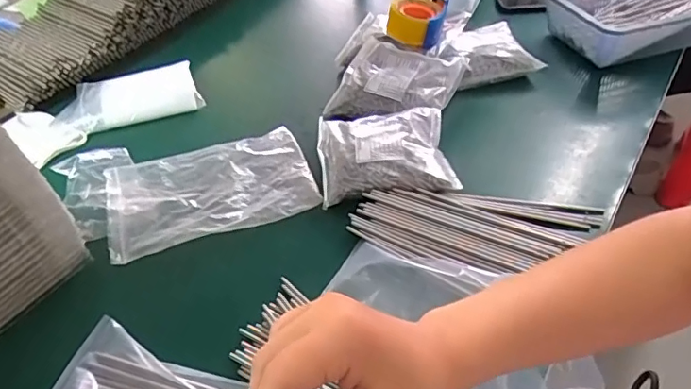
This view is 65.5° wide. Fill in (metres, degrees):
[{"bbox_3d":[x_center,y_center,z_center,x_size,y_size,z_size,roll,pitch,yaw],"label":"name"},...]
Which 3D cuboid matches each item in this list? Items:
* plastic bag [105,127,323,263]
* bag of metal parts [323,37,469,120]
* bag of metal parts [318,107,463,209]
[{"bbox_3d":[-0.199,-0.010,0.798,0.290,0.024,0.185,-17,45,-14],"label":"plastic bag"},{"bbox_3d":[0.090,-0.194,0.937,0.195,0.062,0.174,15,46,19],"label":"bag of metal parts"},{"bbox_3d":[0.059,-0.073,0.816,0.197,0.035,0.181,-5,43,-1],"label":"bag of metal parts"}]

